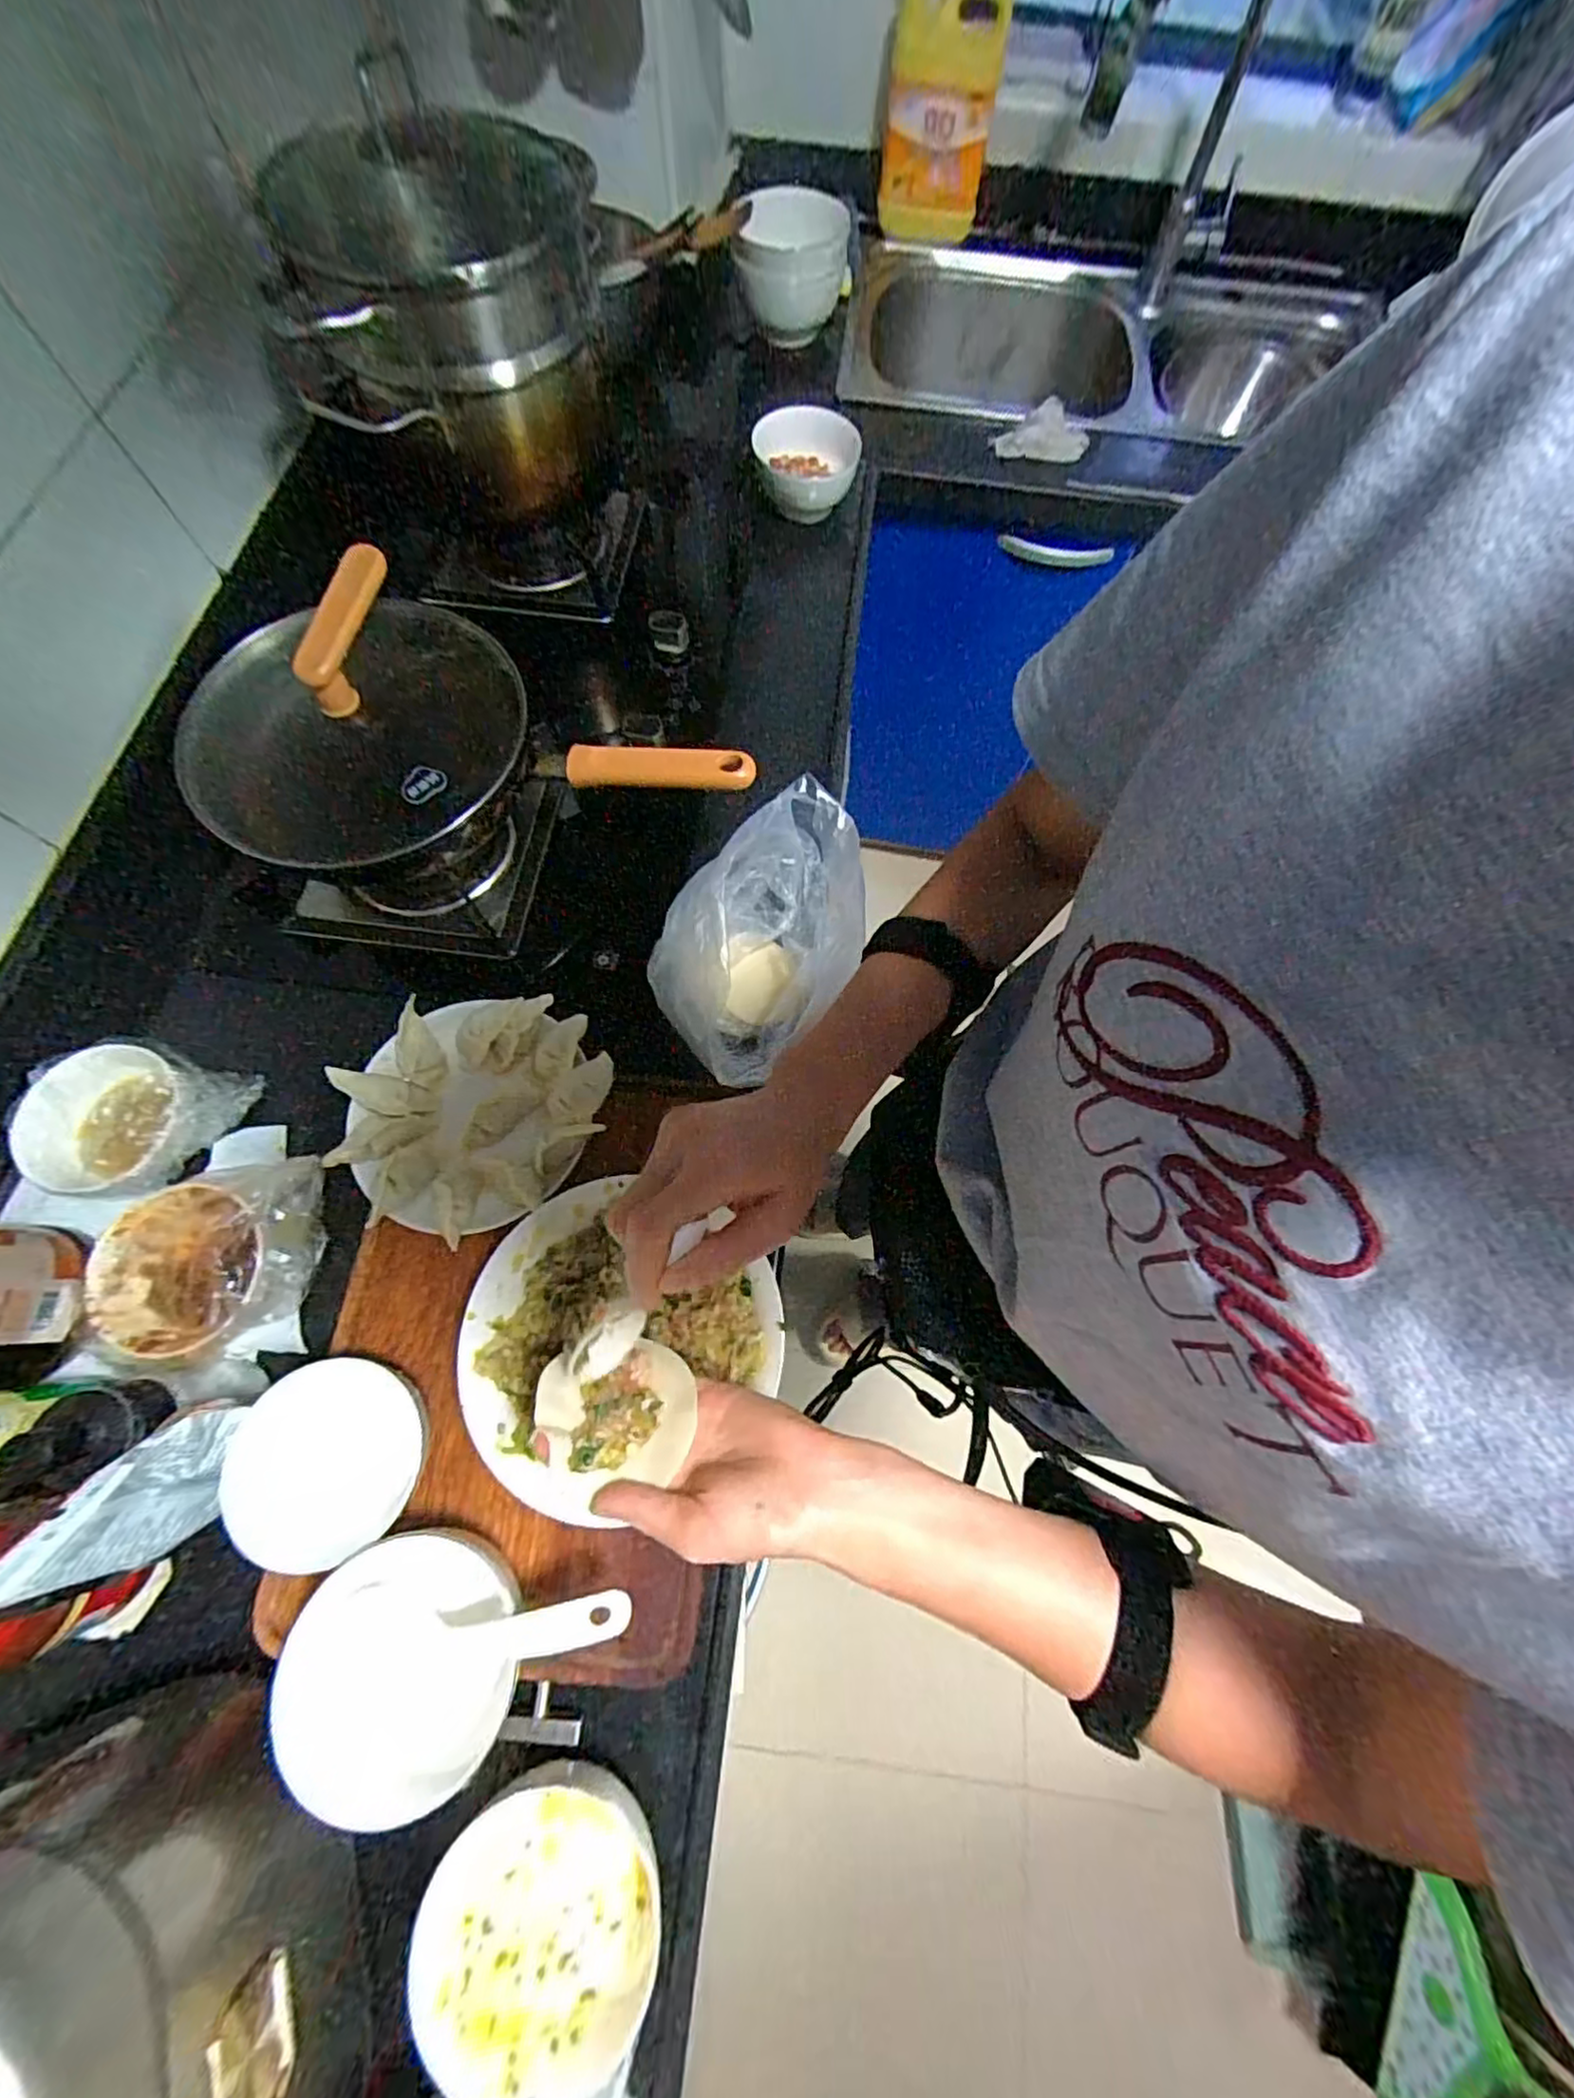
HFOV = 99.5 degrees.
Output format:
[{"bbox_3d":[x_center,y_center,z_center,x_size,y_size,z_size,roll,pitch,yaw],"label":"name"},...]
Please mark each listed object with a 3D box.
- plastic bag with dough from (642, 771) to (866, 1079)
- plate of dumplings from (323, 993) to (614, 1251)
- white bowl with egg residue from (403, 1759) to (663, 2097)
[{"bbox_3d":[-0.013,-0.094,0.559,0.129,0.105,0.233,36,74,10],"label":"plastic bag with dough"},{"bbox_3d":[-0.236,0.047,0.515,0.169,0.052,0.182,1,71,-2],"label":"plate of dumplings"},{"bbox_3d":[-0.140,0.496,0.379,0.117,0.065,0.123,1,71,-2],"label":"white bowl with egg residue"}]

